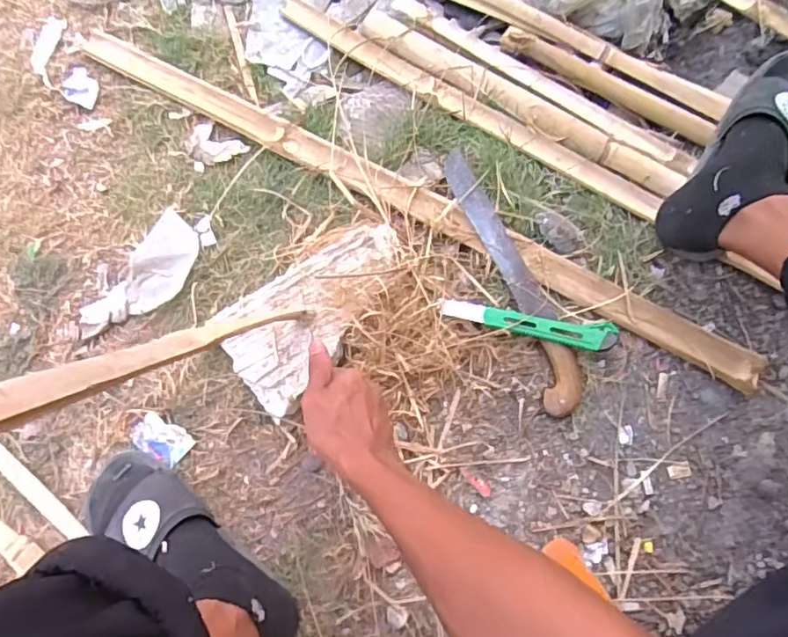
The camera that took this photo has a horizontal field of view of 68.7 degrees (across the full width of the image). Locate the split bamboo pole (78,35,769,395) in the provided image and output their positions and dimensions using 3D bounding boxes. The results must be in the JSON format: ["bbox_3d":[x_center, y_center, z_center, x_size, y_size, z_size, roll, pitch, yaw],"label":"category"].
[{"bbox_3d":[0.004,-0.146,0.669,0.874,0.032,0.043,29,79,5],"label":"split bamboo pole"}]

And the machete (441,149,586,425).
[{"bbox_3d":[0.135,-0.049,0.648,0.046,0.028,0.318,-20,79,-5],"label":"machete"}]

